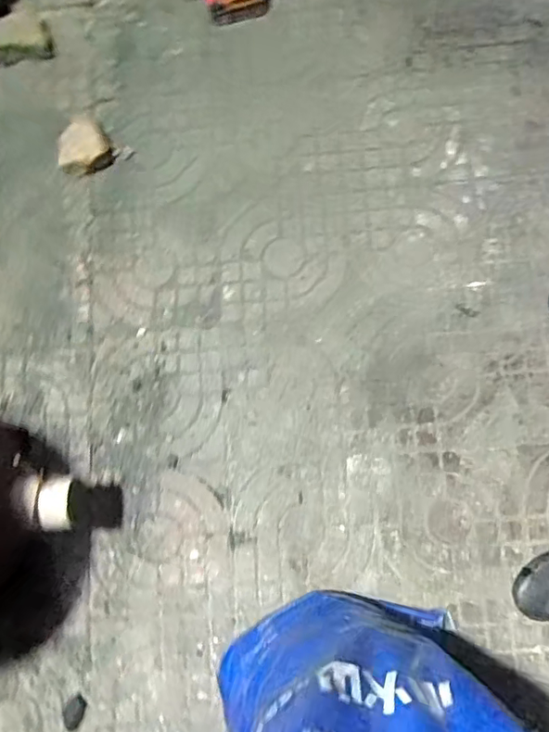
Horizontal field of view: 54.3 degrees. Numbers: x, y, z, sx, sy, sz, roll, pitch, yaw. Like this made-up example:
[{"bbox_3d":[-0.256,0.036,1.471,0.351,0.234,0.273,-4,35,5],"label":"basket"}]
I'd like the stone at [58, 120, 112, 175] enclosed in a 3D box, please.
[{"bbox_3d":[-0.388,-0.439,1.090,0.102,0.052,0.101,0,77,1],"label":"stone"}]

